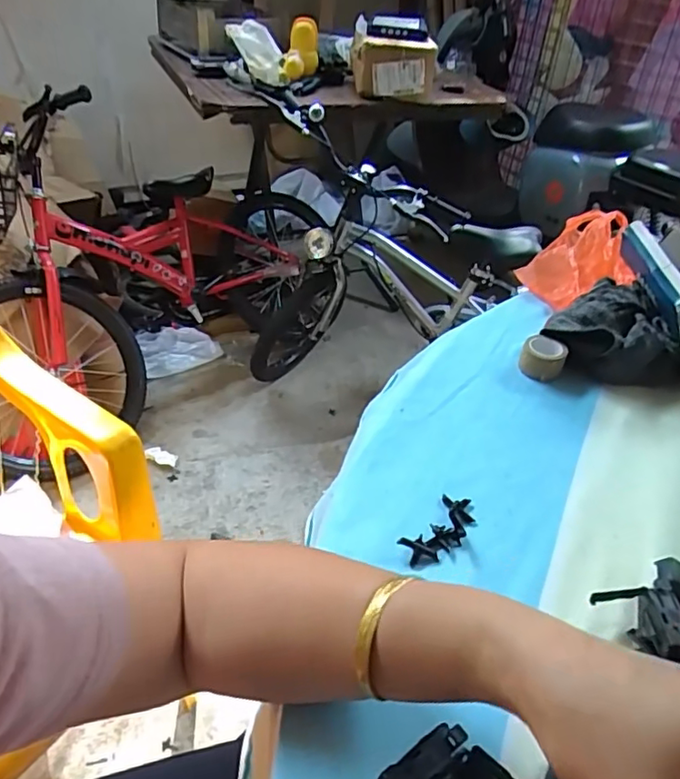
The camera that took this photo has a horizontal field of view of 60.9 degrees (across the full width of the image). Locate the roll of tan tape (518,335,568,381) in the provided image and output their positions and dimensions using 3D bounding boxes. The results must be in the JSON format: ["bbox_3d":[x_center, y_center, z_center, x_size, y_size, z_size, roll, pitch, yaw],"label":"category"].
[{"bbox_3d":[0.179,-0.028,0.511,0.035,0.027,0.035,20,43,19],"label":"roll of tan tape"}]

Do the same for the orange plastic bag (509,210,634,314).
[{"bbox_3d":[0.266,-0.141,0.633,0.153,0.056,0.092,-48,41,-13],"label":"orange plastic bag"}]

